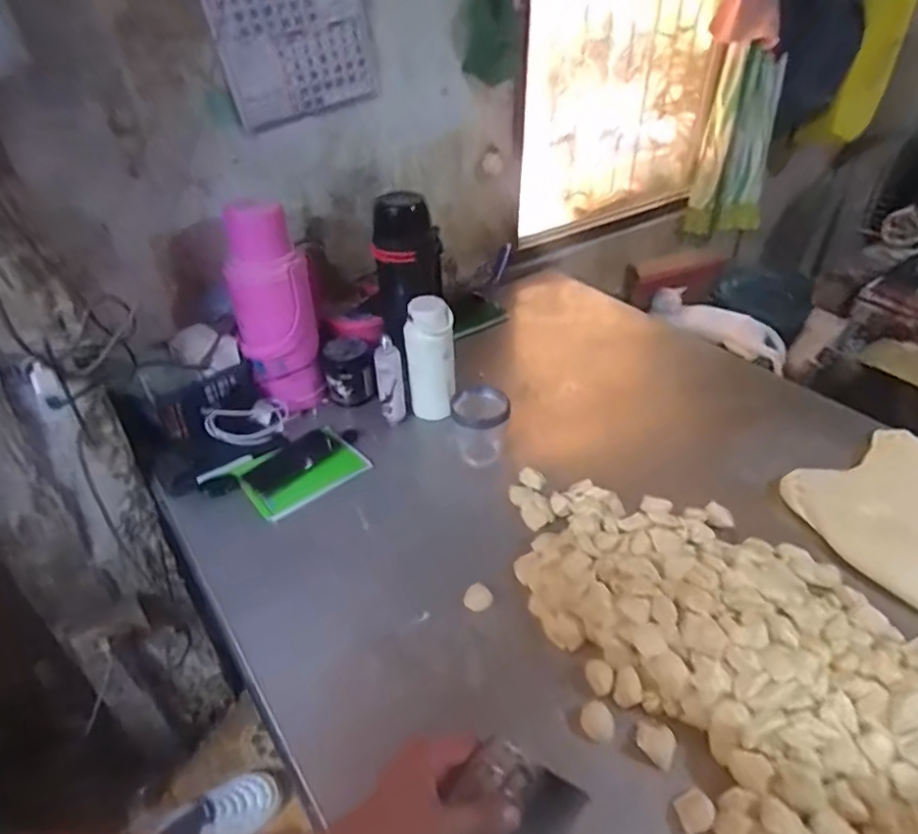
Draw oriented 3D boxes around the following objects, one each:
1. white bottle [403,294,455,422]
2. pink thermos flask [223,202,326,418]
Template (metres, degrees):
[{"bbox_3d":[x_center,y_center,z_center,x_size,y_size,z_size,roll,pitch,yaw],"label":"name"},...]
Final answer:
[{"bbox_3d":[-0.054,-0.104,1.126,0.095,0.237,0.093,-3,38,-3],"label":"white bottle"},{"bbox_3d":[-0.354,-0.198,1.133,0.153,0.367,0.122,-12,39,-14],"label":"pink thermos flask"}]

